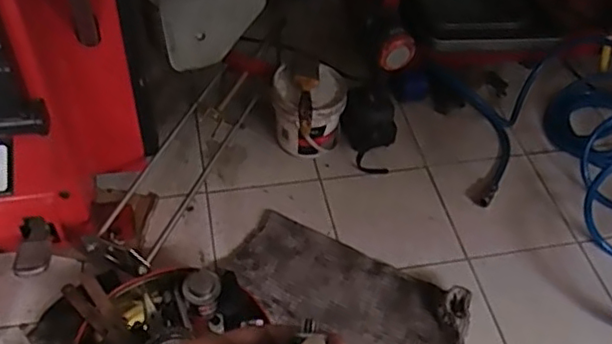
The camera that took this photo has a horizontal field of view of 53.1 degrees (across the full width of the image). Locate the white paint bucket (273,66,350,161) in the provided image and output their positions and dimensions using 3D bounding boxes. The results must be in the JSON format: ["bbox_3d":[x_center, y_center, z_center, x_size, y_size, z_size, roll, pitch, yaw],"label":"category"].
[{"bbox_3d":[0.010,-0.103,1.087,0.124,0.137,0.124,3,50,-3],"label":"white paint bucket"}]

